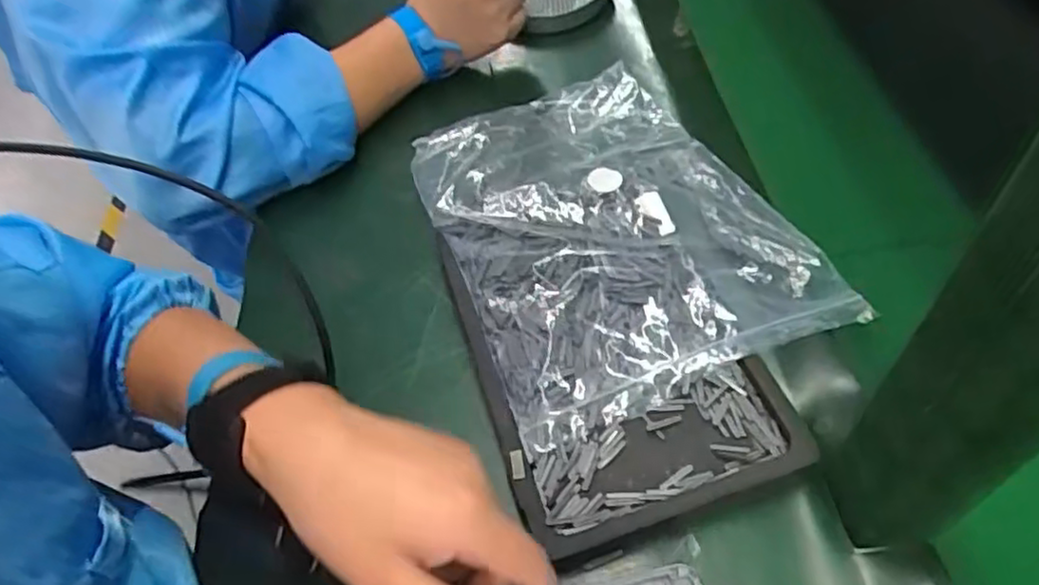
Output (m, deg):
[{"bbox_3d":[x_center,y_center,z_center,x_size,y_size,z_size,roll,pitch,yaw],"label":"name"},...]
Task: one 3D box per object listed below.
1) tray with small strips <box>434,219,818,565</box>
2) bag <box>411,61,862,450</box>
[{"bbox_3d":[0.050,0.030,0.417,0.153,0.031,0.222,-16,53,-7],"label":"tray with small strips"},{"bbox_3d":[0.057,-0.056,0.479,0.215,0.027,0.283,-20,53,-10],"label":"bag"}]

